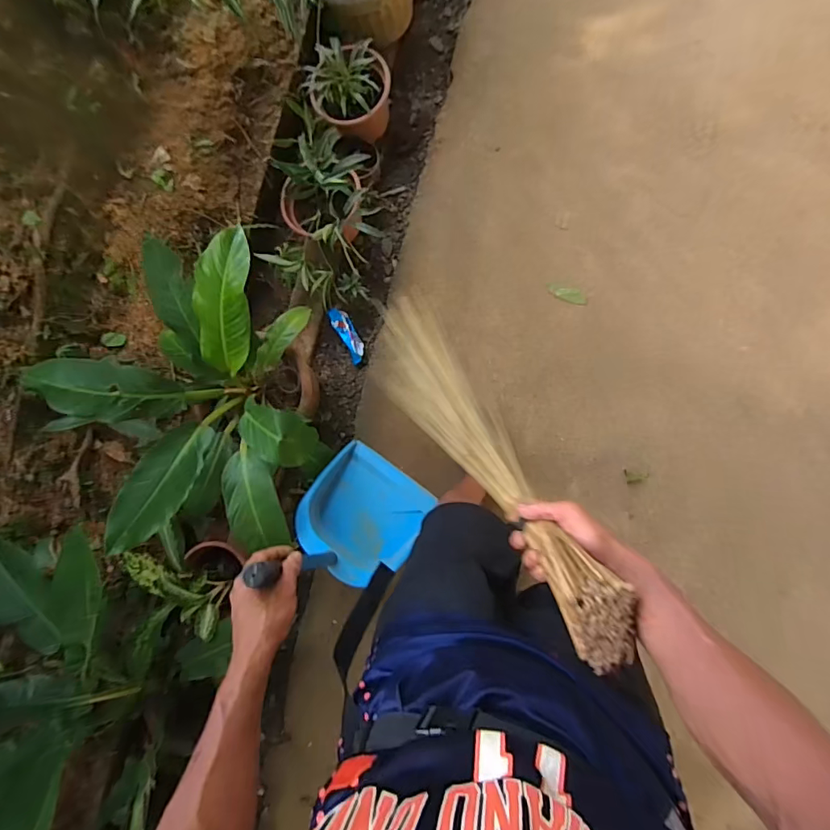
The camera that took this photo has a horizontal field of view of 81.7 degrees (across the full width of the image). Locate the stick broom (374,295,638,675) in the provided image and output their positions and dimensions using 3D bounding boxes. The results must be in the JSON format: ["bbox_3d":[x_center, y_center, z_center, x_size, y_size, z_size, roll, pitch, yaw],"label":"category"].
[{"bbox_3d":[0.081,0.025,0.736,0.107,0.717,0.081,-33,130,4],"label":"stick broom"}]

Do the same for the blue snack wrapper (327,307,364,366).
[{"bbox_3d":[-0.199,-0.238,1.427,0.054,0.017,0.176,-28,86,4],"label":"blue snack wrapper"}]

